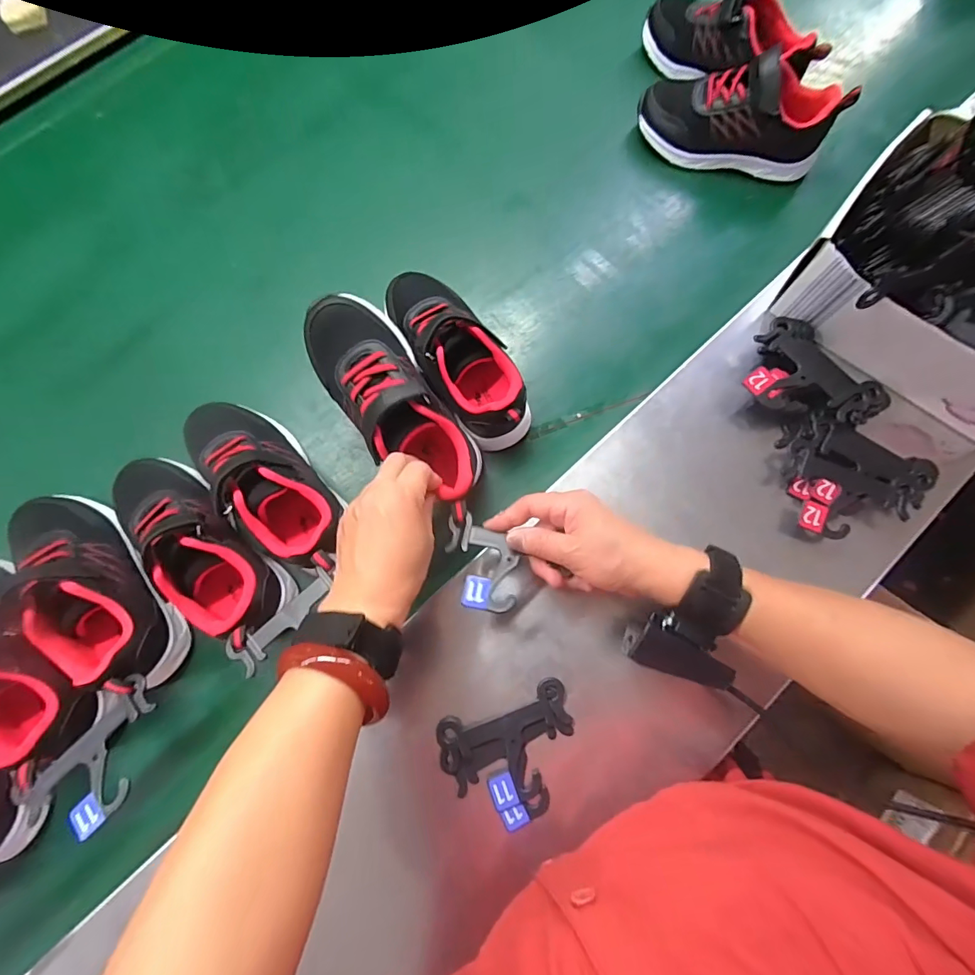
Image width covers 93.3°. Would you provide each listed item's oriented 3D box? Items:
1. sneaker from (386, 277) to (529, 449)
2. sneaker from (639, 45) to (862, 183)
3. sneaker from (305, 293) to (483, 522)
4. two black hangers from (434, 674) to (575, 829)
[{"bbox_3d":[-0.028,-0.124,0.421,0.074,0.088,0.195,-26,77,-7],"label":"sneaker"},{"bbox_3d":[0.264,-0.393,0.490,0.185,0.089,0.066,8,75,1],"label":"sneaker"},{"bbox_3d":[-0.075,-0.064,0.380,0.077,0.081,0.197,-40,93,-10],"label":"sneaker"},{"bbox_3d":[0.021,0.207,0.354,0.102,0.015,0.084,-20,77,-6],"label":"two black hangers"}]

